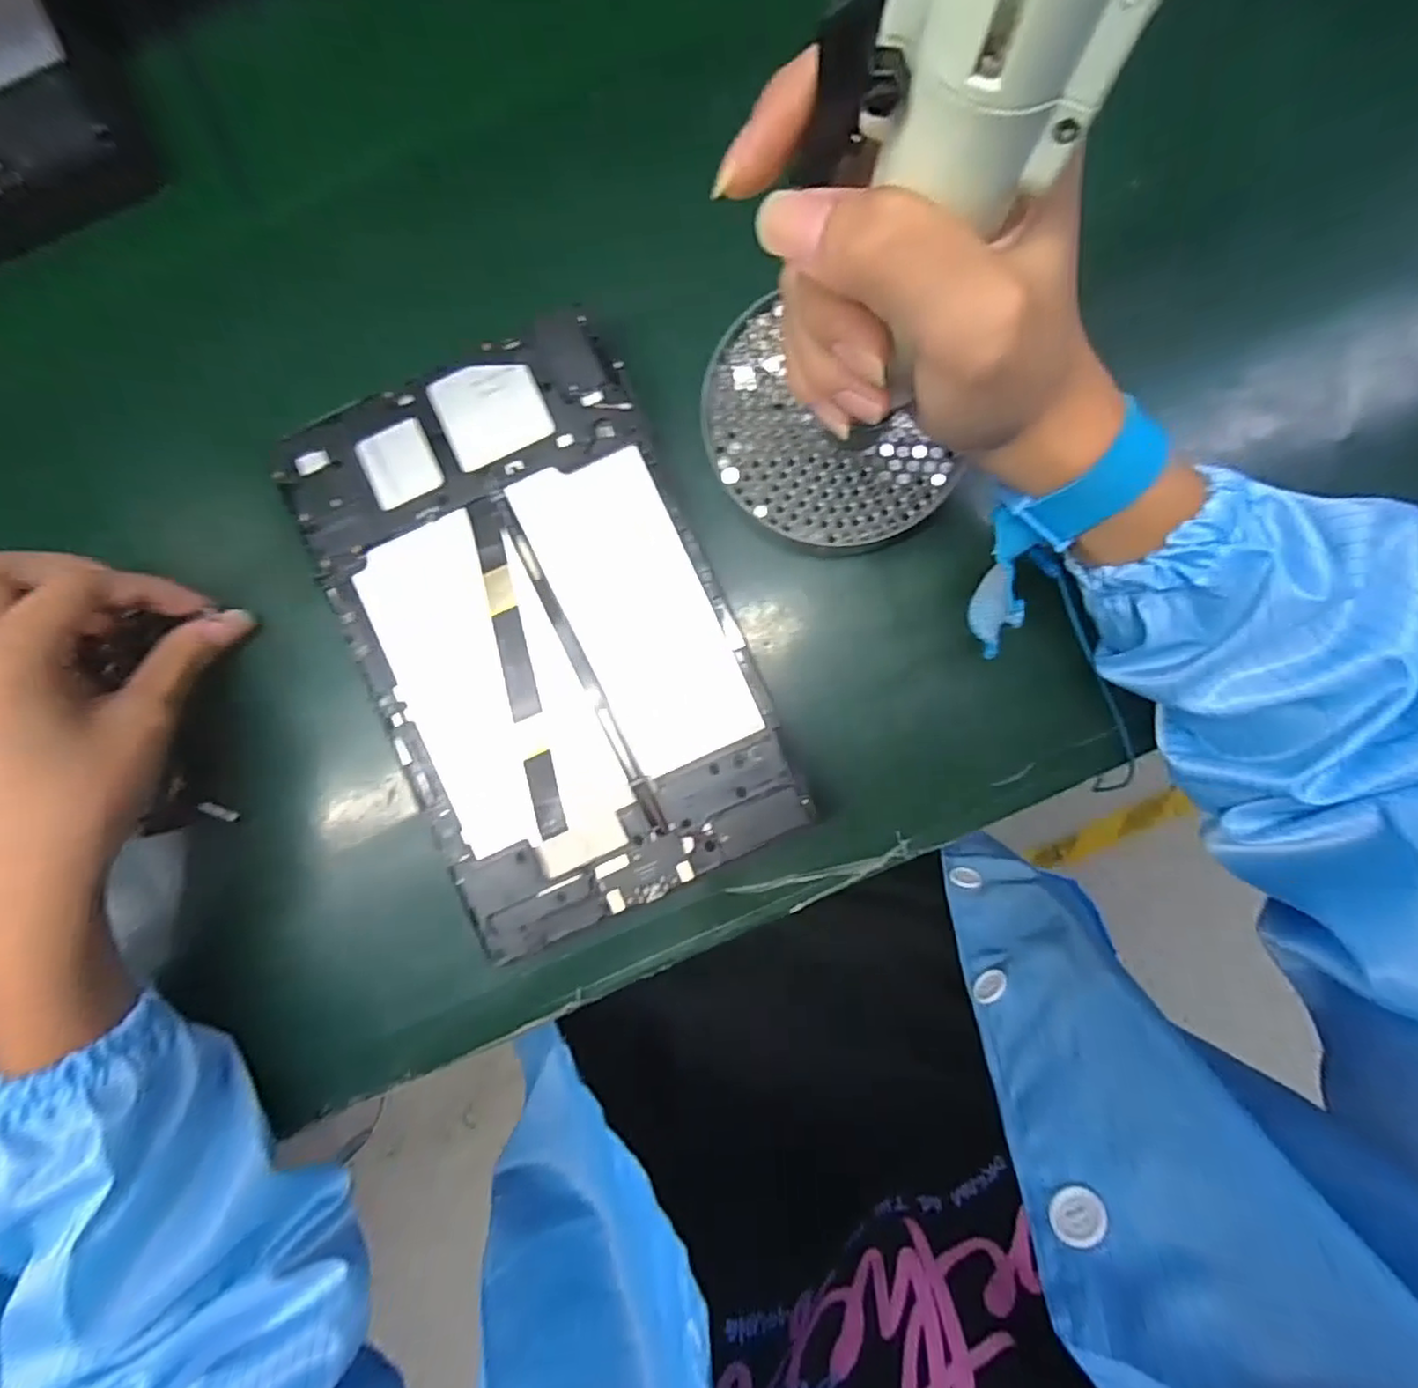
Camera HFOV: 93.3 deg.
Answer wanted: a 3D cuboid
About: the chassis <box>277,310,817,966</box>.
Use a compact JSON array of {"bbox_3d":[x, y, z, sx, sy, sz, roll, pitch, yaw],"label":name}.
[{"bbox_3d":[-0.070,-0.025,0.279,0.146,0.010,0.231,-24,88,1],"label":"chassis"}]

